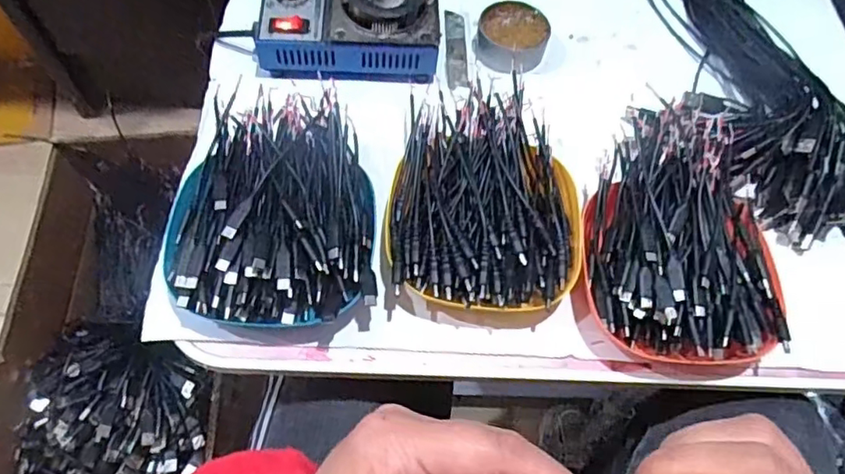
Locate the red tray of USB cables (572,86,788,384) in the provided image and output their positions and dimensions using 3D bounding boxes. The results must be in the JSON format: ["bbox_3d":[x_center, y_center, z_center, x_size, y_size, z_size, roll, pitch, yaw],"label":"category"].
[{"bbox_3d":[0.184,0.001,0.432,0.131,0.064,0.186,9,63,1],"label":"red tray of USB cables"}]

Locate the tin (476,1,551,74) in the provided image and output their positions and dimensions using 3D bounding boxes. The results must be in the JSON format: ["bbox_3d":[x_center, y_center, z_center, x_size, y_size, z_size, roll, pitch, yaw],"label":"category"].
[{"bbox_3d":[0.081,-0.180,0.543,0.063,0.026,0.073,16,63,4],"label":"tin"}]

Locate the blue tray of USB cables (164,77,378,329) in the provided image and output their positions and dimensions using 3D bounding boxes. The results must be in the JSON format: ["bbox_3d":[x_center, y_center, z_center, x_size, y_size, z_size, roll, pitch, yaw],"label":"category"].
[{"bbox_3d":[-0.103,-0.019,0.424,0.138,0.054,0.170,1,63,-4],"label":"blue tray of USB cables"}]

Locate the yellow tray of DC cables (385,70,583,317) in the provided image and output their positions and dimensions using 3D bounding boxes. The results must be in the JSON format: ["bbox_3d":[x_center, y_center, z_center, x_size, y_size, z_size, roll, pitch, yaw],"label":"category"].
[{"bbox_3d":[0.046,-0.024,0.434,0.133,0.052,0.164,9,63,1],"label":"yellow tray of DC cables"}]

